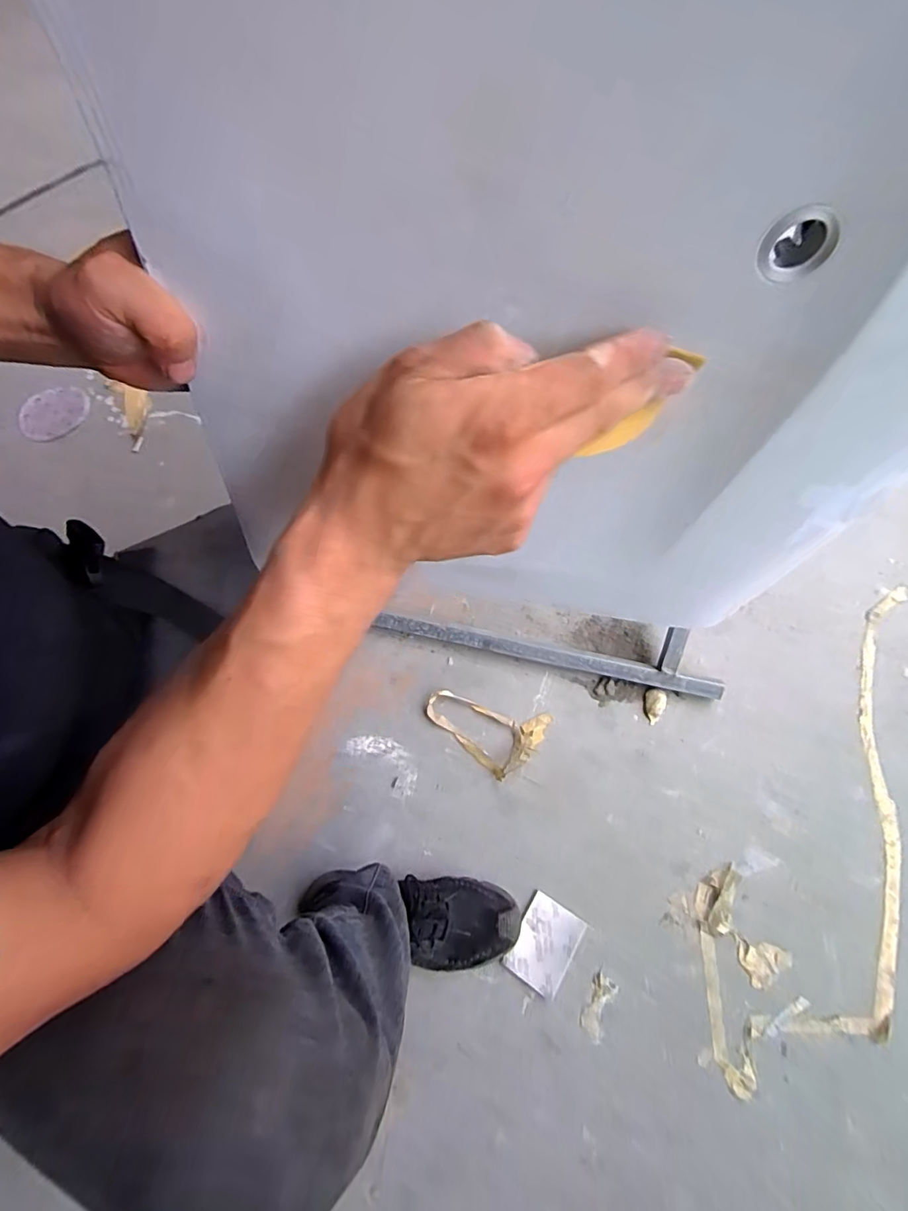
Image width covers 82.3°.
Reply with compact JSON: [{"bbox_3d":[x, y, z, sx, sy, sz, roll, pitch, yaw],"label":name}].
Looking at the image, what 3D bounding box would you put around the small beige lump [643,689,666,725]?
[{"bbox_3d":[0.307,0.155,0.798,0.032,0.012,0.051,22,70,11],"label":"small beige lump"}]

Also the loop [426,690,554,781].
[{"bbox_3d":[0.046,0.198,0.788,0.188,0.021,0.107,12,68,7],"label":"loop"}]

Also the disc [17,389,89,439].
[{"bbox_3d":[-0.832,-0.400,1.080,0.138,0.005,0.117,-28,75,-12],"label":"disc"}]

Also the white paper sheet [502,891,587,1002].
[{"bbox_3d":[0.119,0.446,0.682,0.075,0.006,0.100,30,71,14],"label":"white paper sheet"}]

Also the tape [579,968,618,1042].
[{"bbox_3d":[0.184,0.507,0.657,0.032,0.006,0.073,25,70,12],"label":"tape"}]

